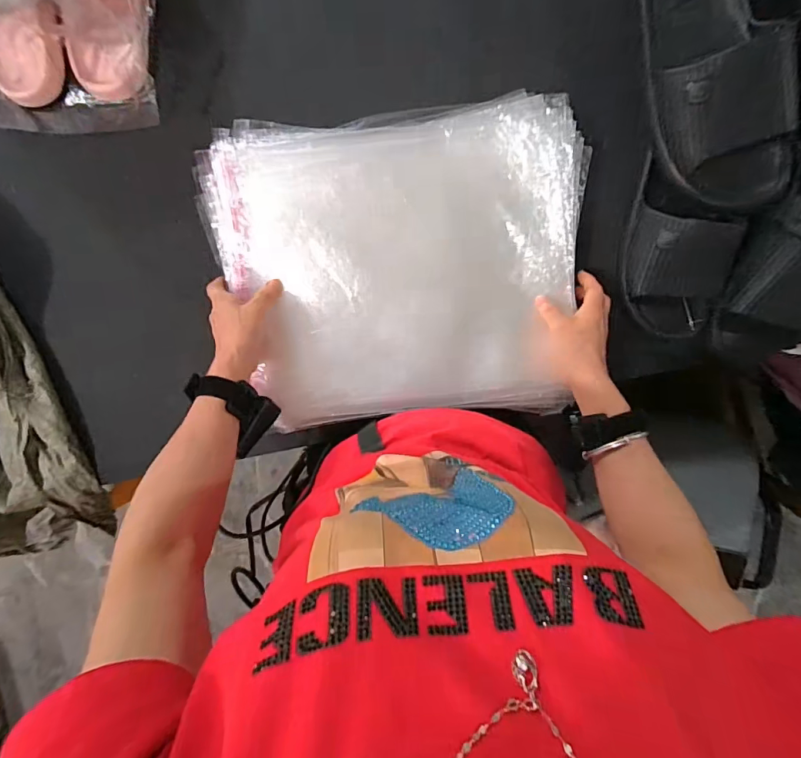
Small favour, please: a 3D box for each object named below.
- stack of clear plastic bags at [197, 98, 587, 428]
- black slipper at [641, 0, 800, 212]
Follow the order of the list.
[{"bbox_3d":[-0.003,-0.123,0.505,0.400,0.042,0.336,-5,95,4],"label":"stack of clear plastic bags"},{"bbox_3d":[0.313,-0.313,0.450,0.112,0.075,0.297,-23,100,5],"label":"black slipper"}]

